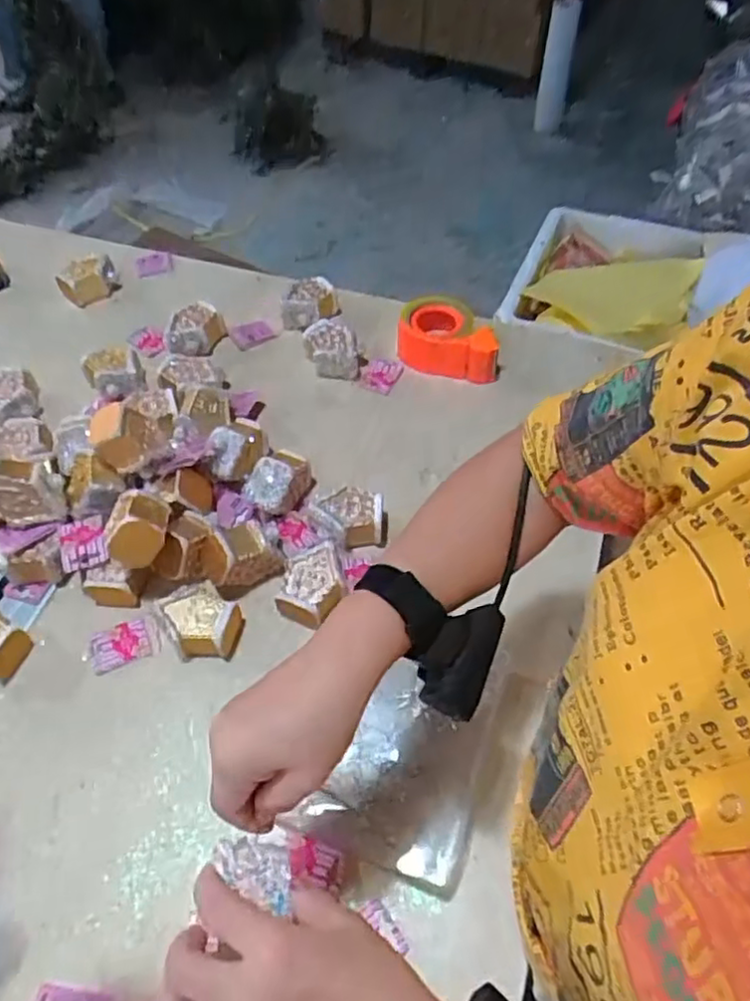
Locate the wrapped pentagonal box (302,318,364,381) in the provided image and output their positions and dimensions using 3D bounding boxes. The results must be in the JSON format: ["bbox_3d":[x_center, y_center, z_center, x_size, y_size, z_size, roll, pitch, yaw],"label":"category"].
[{"bbox_3d":[-0.058,-0.204,0.919,0.080,0.053,0.078,-1,55,0],"label":"wrapped pentagonal box"}]

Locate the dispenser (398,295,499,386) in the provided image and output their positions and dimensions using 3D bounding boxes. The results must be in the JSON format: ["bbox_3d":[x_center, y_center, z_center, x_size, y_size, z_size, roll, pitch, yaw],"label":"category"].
[{"bbox_3d":[0.104,-0.226,0.915,0.143,0.053,0.103,12,56,9],"label":"dispenser"}]

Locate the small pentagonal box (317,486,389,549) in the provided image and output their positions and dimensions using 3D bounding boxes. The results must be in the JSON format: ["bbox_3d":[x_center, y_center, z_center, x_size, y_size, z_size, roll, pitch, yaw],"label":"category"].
[{"bbox_3d":[-0.023,0.019,0.756,0.076,0.049,0.064,-10,55,-6],"label":"small pentagonal box"}]

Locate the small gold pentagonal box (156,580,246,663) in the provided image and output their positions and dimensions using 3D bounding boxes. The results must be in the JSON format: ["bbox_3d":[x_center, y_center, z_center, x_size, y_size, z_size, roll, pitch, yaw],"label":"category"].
[{"bbox_3d":[-0.176,0.124,0.684,0.079,0.049,0.080,-24,58,-15],"label":"small gold pentagonal box"}]

